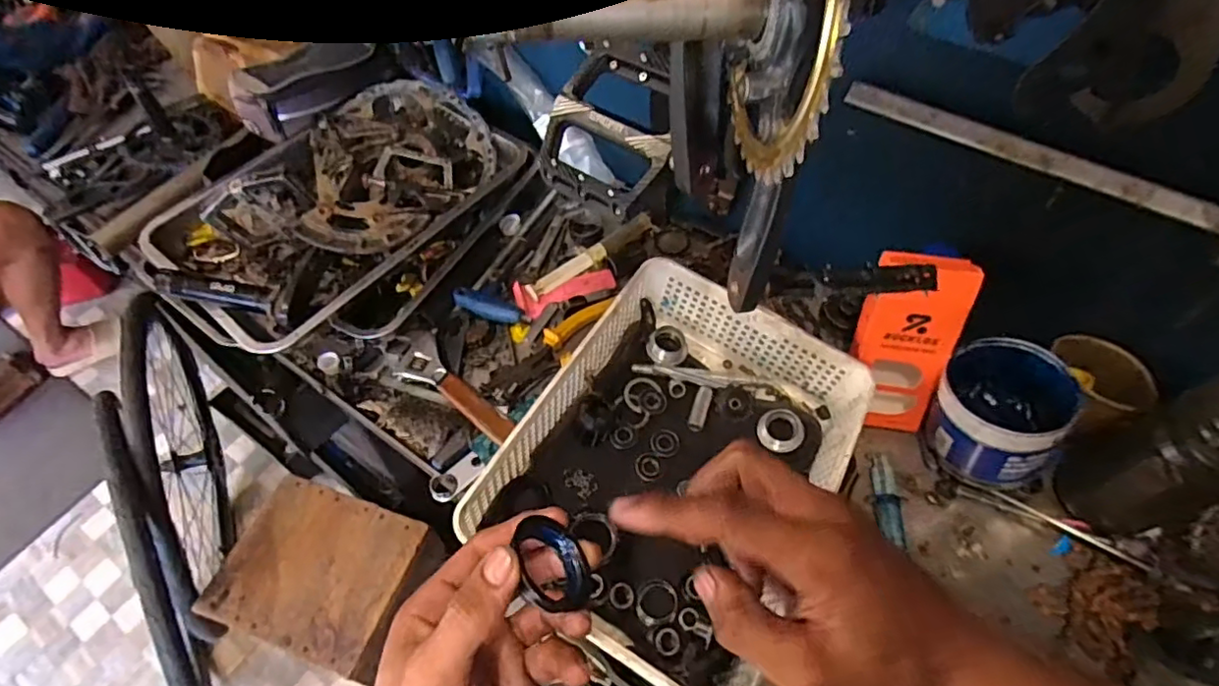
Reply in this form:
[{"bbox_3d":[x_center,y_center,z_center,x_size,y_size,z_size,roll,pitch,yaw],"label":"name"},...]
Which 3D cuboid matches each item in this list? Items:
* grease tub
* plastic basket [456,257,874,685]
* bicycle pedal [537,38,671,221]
[{"bbox_3d":[0.356,0.068,0.562,0.113,0.115,0.115,-2,56,3],"label":"grease tub"},{"bbox_3d":[0.066,0.097,0.542,0.247,0.115,0.313,25,61,19],"label":"plastic basket"},{"bbox_3d":[0.004,-0.141,0.395,0.092,0.016,0.104,34,98,24],"label":"bicycle pedal"}]

